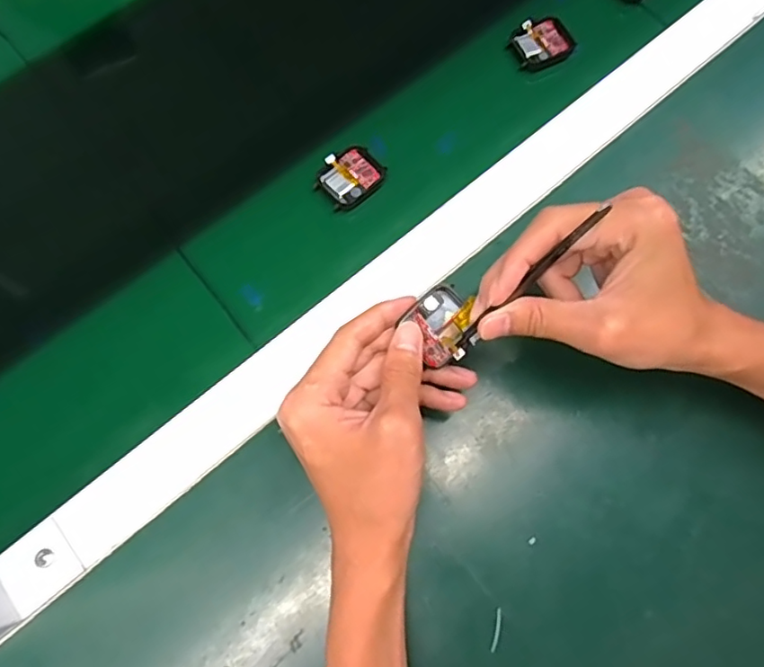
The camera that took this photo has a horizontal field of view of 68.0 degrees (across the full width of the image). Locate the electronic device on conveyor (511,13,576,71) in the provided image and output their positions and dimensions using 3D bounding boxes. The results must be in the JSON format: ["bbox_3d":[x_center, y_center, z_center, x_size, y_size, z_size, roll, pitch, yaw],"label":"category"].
[{"bbox_3d":[0.126,-0.228,0.442,0.045,0.006,0.037,-28,86,-4],"label":"electronic device on conveyor"}]

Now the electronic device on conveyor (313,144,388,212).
[{"bbox_3d":[-0.023,-0.112,0.406,0.046,0.010,0.037,-38,76,-11],"label":"electronic device on conveyor"}]

